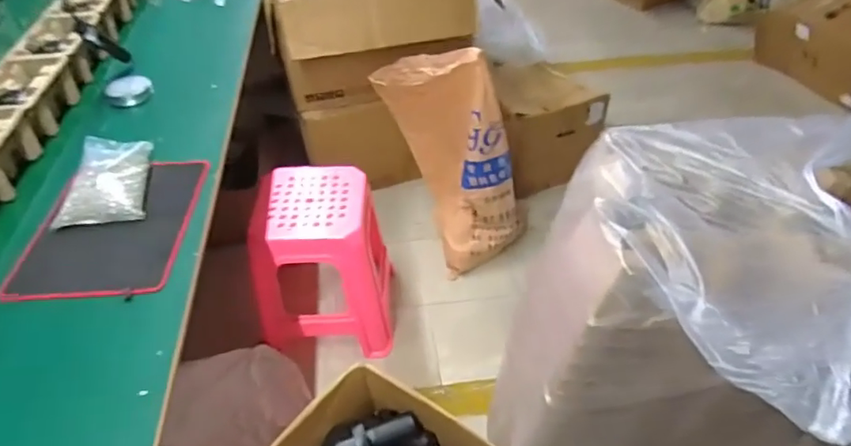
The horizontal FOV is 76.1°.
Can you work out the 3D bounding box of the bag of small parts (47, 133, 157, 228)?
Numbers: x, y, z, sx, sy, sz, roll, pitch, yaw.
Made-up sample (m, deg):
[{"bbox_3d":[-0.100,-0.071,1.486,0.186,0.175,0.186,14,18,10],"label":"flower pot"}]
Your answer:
[{"bbox_3d":[-0.630,-0.089,1.080,0.152,0.048,0.242,-9,43,-7],"label":"bag of small parts"}]

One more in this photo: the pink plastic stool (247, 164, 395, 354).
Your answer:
[{"bbox_3d":[-0.290,0.124,1.573,0.365,0.462,0.325,-1,43,1],"label":"pink plastic stool"}]

